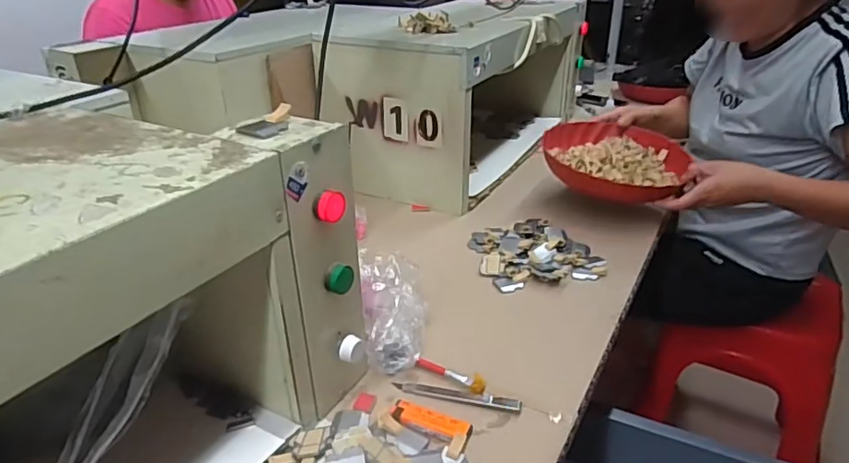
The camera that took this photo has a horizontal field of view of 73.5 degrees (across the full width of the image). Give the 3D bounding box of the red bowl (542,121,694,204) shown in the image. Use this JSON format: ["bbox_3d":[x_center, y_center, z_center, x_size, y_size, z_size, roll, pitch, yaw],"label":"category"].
[{"bbox_3d":[0.328,-0.117,0.991,0.231,0.089,0.184,9,29,19],"label":"red bowl"}]

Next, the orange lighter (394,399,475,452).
[{"bbox_3d":[0.006,0.186,0.551,0.079,0.014,0.025,13,31,24],"label":"orange lighter"}]

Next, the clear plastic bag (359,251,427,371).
[{"bbox_3d":[-0.034,0.091,0.639,0.072,0.096,0.100,-1,28,0],"label":"clear plastic bag"}]

